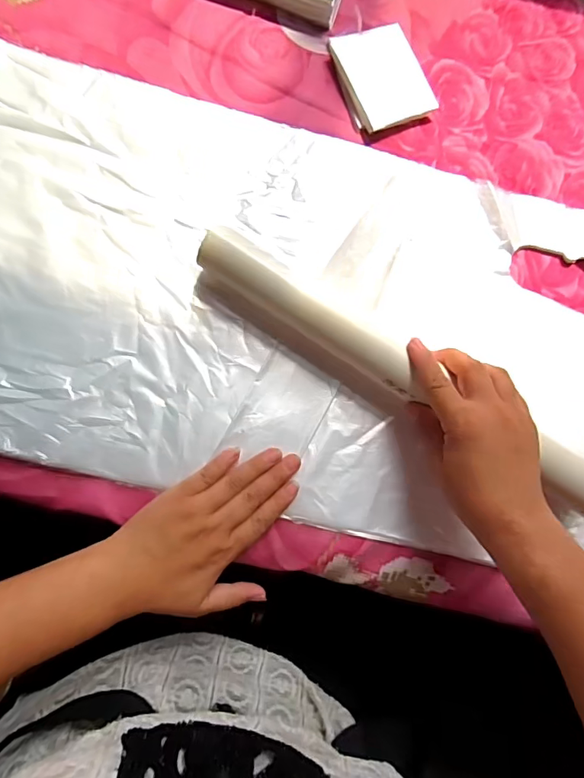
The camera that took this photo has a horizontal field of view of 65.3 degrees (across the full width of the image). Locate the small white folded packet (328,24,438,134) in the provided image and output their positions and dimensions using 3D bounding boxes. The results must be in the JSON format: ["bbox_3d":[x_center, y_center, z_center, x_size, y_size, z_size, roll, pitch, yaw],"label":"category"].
[{"bbox_3d":[0.076,-0.265,0.387,0.066,0.010,0.089,-21,88,-7],"label":"small white folded packet"}]

